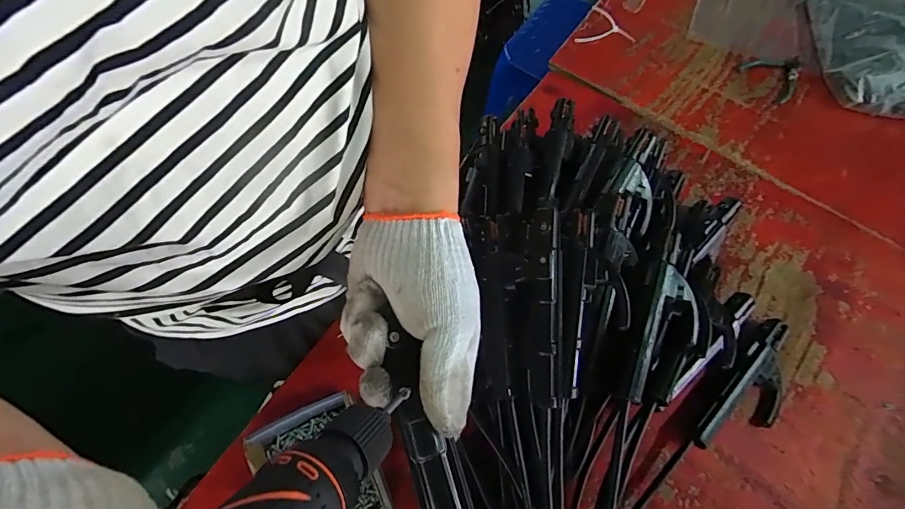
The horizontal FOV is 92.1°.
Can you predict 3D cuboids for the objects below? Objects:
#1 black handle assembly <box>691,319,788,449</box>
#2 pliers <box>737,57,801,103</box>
[{"bbox_3d":[0.367,0.167,0.534,0.069,0.029,0.197,37,72,14],"label":"black handle assembly"},{"bbox_3d":[0.569,-0.321,0.759,0.112,0.017,0.096,-35,71,-14],"label":"pliers"}]

